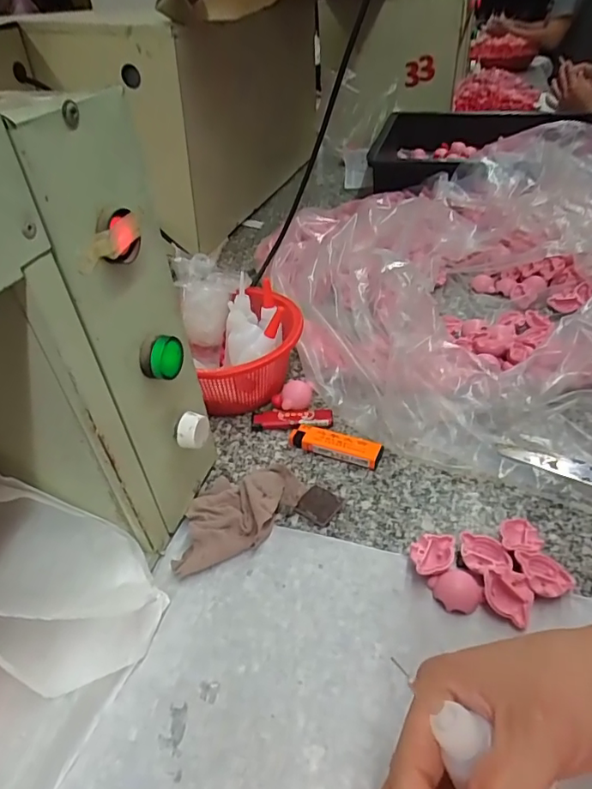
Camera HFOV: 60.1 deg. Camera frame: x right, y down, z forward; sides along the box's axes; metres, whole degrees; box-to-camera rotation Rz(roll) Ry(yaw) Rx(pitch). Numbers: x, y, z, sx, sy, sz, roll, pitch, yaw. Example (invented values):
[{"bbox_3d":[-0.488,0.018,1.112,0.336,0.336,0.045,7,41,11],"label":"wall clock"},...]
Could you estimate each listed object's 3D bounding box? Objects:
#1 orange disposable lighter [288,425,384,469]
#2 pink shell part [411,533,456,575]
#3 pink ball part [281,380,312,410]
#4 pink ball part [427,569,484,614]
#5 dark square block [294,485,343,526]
[{"bbox_3d":[0.034,0.043,0.445,0.079,0.012,0.022,17,43,19],"label":"orange disposable lighter"},{"bbox_3d":[0.095,0.114,0.357,0.029,0.016,0.031,2,40,8],"label":"pink shell part"},{"bbox_3d":[0.001,0.001,0.486,0.029,0.021,0.023,-2,40,3],"label":"pink ball part"},{"bbox_3d":[0.107,0.130,0.339,0.030,0.013,0.024,-9,40,-5],"label":"pink ball part"},{"bbox_3d":[0.019,0.086,0.402,0.028,0.008,0.031,19,45,25],"label":"dark square block"}]

